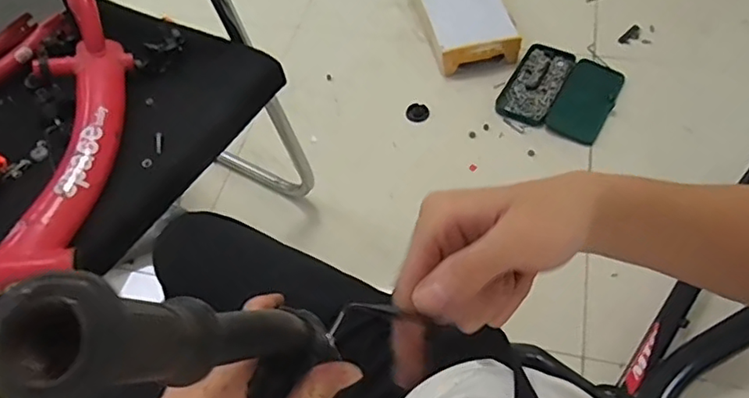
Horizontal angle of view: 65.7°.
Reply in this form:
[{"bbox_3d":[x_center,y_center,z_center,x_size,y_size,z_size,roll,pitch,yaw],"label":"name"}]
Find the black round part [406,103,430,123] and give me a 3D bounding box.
[{"bbox_3d":[0.103,-0.208,1.391,0.055,0.008,0.061,3,55,7],"label":"black round part"}]

